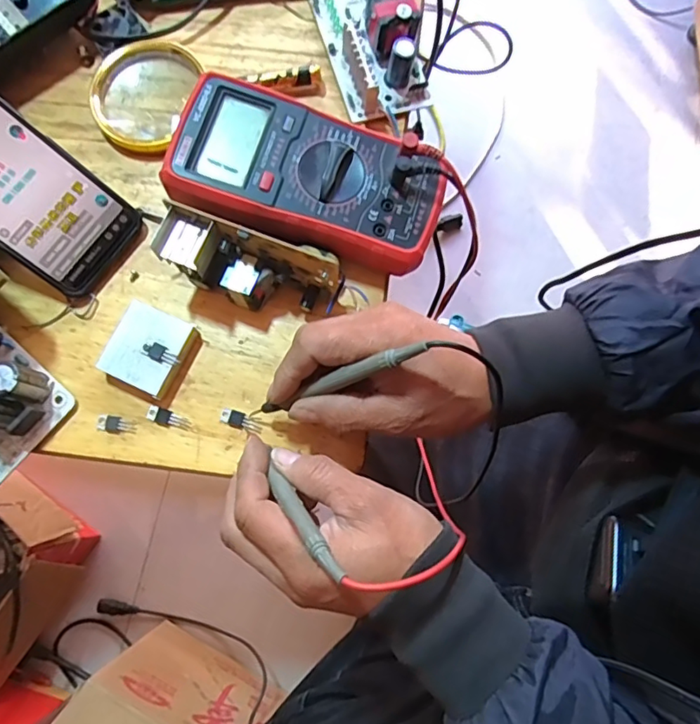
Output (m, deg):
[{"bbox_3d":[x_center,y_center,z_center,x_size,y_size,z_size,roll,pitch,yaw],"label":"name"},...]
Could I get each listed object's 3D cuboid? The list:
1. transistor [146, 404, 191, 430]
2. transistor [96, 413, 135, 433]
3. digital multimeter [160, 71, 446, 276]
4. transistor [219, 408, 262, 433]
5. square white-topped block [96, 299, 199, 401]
[{"bbox_3d":[-0.124,0.039,0.377,0.030,0.004,0.010,22,79,5],"label":"transistor"},{"bbox_3d":[-0.160,0.042,0.377,0.025,0.004,0.011,15,78,4],"label":"transistor"},{"bbox_3d":[-0.027,-0.123,0.379,0.175,0.047,0.091,18,78,4],"label":"digital multimeter"},{"bbox_3d":[-0.074,0.040,0.376,0.029,0.004,0.011,22,79,5],"label":"transistor"},{"bbox_3d":[-0.137,-0.009,0.378,0.050,0.018,0.053,27,79,6],"label":"square white-topped block"}]

